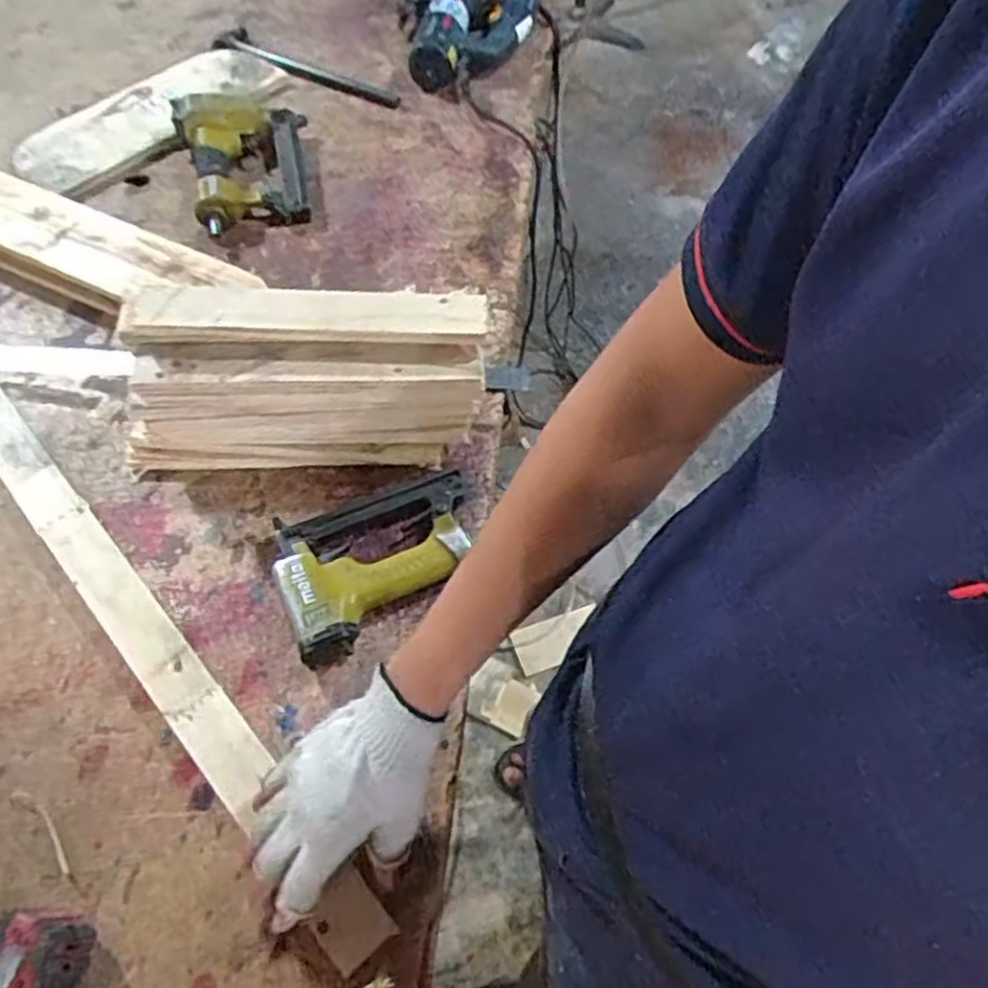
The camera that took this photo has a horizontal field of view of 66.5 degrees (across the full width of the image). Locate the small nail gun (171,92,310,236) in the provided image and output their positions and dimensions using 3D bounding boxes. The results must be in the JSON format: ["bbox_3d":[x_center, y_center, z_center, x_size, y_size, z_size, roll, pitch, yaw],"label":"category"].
[{"bbox_3d":[-0.309,-0.423,0.929,0.150,0.068,0.228,-11,59,-9],"label":"small nail gun"}]

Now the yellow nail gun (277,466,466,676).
[{"bbox_3d":[-0.097,0.054,0.659,0.179,0.041,0.125,-20,61,-14],"label":"yellow nail gun"}]

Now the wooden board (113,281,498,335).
[{"bbox_3d":[-0.155,-0.155,0.628,0.297,0.017,0.046,1,74,-2],"label":"wooden board"}]

